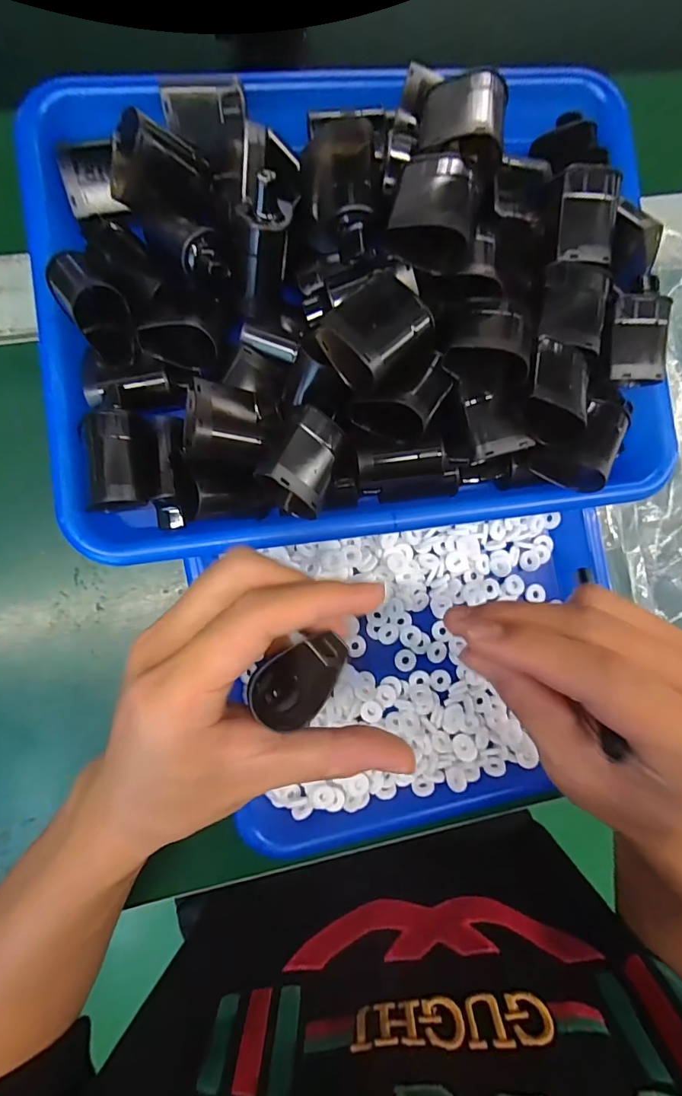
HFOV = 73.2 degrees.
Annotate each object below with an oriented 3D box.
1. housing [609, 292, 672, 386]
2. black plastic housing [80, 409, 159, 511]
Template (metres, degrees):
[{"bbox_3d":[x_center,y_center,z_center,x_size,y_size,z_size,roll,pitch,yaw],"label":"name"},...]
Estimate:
[{"bbox_3d":[0.156,-0.110,0.242,0.032,0.015,0.045,-1,101,-1],"label":"housing"},{"bbox_3d":[-0.102,-0.040,0.214,0.025,0.026,0.047,-3,90,-7],"label":"black plastic housing"}]

